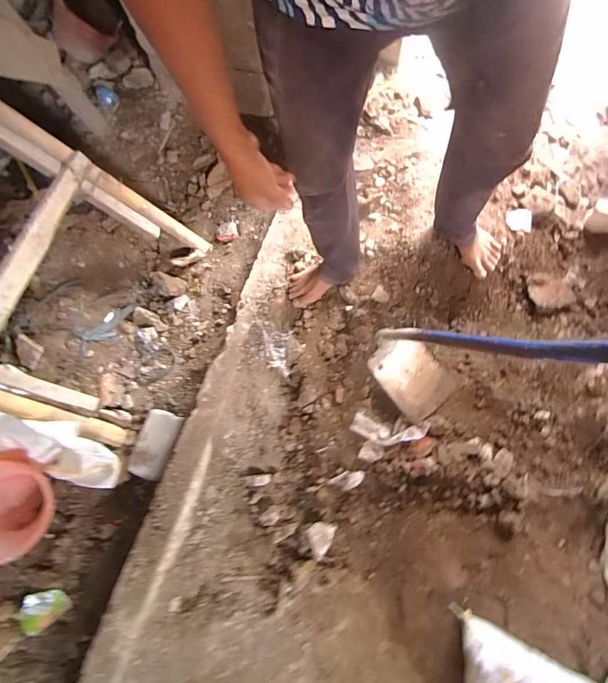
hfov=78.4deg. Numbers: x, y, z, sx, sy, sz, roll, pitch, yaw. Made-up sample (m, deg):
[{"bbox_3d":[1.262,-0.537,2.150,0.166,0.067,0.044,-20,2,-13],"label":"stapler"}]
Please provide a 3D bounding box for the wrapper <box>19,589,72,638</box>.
[{"bbox_3d":[-0.696,0.716,1.003,0.109,0.064,0.099,-30,74,-3],"label":"wrapper"}]

